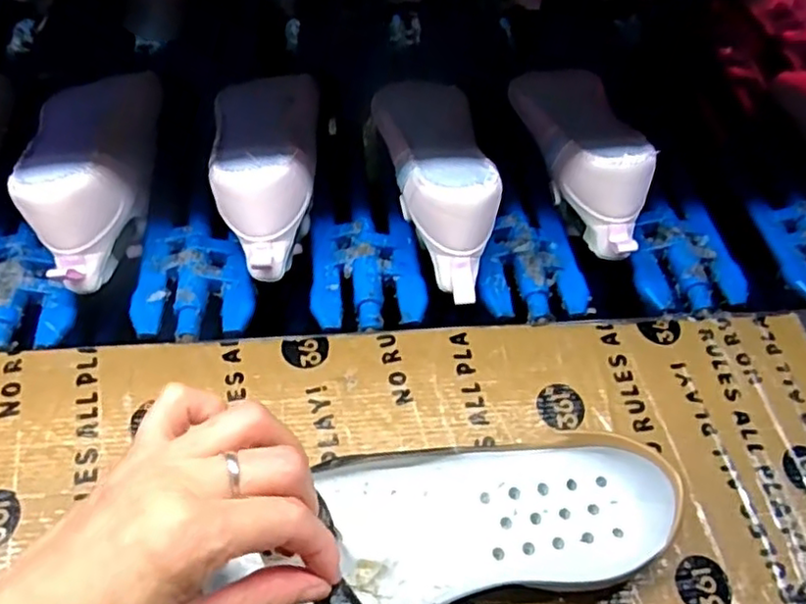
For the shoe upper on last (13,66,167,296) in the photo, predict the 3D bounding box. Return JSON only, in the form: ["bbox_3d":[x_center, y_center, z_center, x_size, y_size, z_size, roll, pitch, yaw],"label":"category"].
[{"bbox_3d":[-0.257,-0.114,0.529,0.081,0.094,0.225,-4,56,-4],"label":"shoe upper on last"}]

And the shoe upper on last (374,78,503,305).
[{"bbox_3d":[0.022,-0.111,0.560,0.089,0.092,0.245,-5,56,-4],"label":"shoe upper on last"}]

